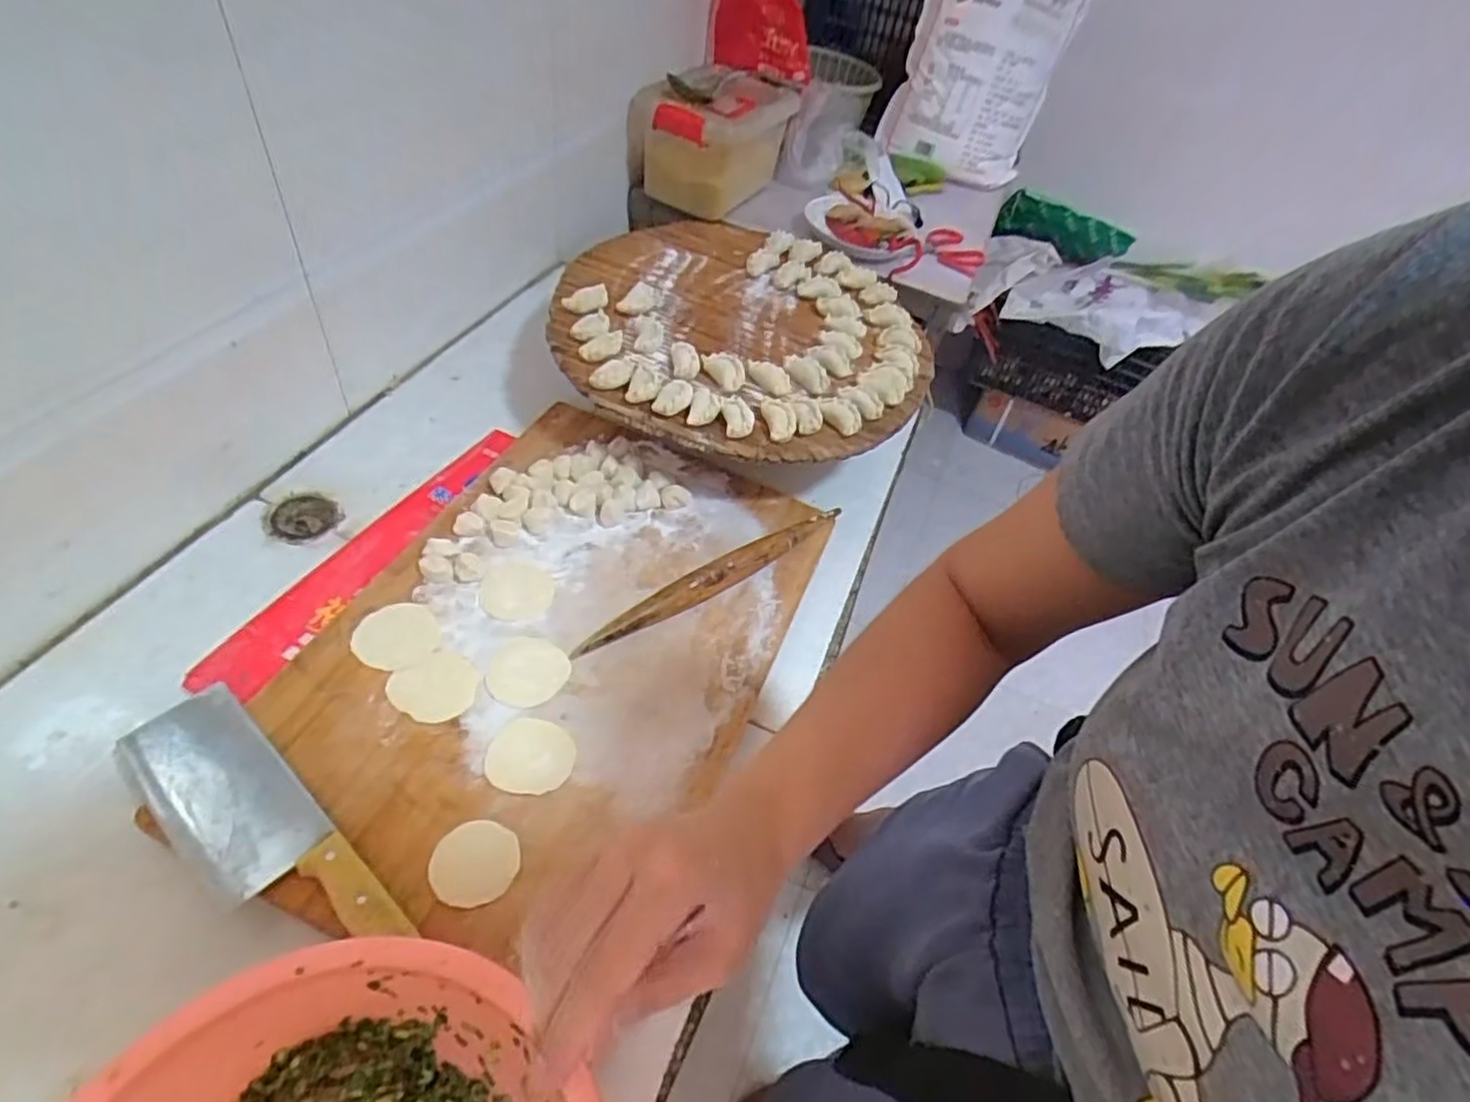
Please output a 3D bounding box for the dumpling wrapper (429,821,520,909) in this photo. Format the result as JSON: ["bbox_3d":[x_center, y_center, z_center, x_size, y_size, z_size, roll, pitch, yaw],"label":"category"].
[{"bbox_3d":[-0.189,0.226,0.516,0.060,0.004,0.058,3,49,-14],"label":"dumpling wrapper"}]

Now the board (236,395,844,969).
[{"bbox_3d":[-0.163,0.056,0.661,0.382,0.030,0.523,22,49,7],"label":"board"}]

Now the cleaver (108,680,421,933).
[{"bbox_3d":[-0.348,0.202,0.510,0.264,0.024,0.082,38,53,20],"label":"cleaver"}]

